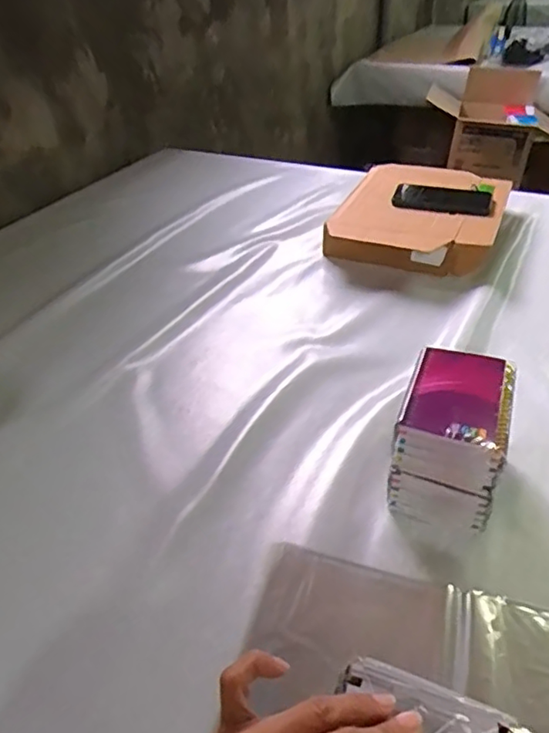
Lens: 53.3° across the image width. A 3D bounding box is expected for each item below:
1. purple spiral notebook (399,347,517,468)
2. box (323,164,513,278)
[{"bbox_3d":[0.182,0.027,0.533,0.095,0.013,0.130,12,42,19],"label":"purple spiral notebook"},{"bbox_3d":[0.267,-0.273,1.010,0.281,0.077,0.303,13,43,20],"label":"box"}]

